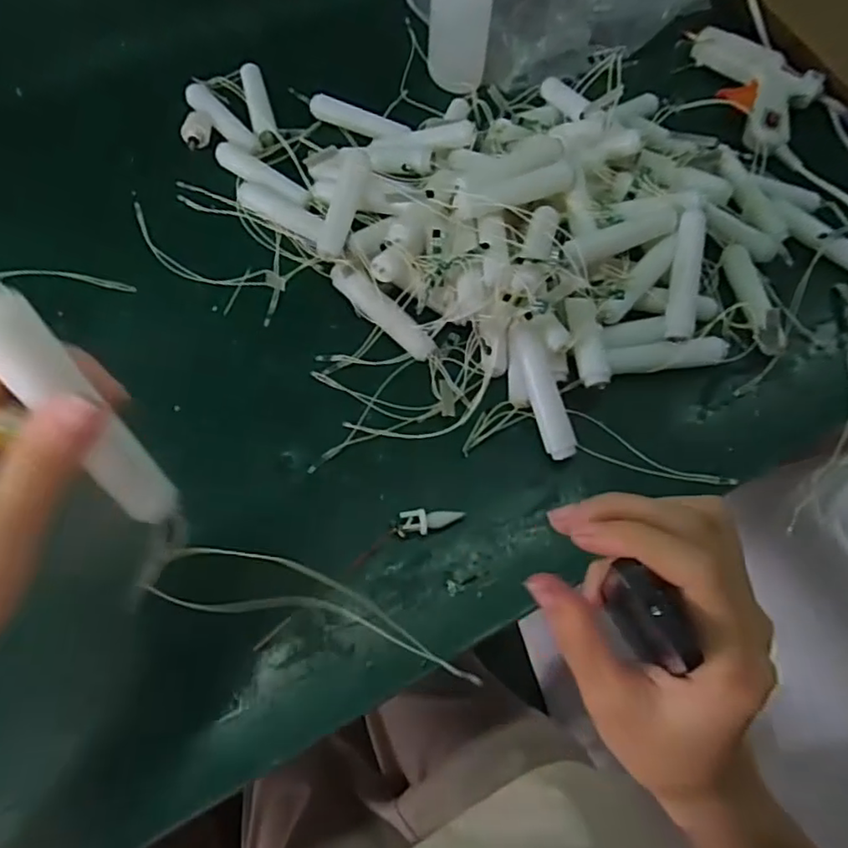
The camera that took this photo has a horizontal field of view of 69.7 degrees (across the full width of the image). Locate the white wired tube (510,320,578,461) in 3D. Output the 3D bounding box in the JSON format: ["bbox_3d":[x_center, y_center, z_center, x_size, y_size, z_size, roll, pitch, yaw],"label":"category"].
[{"bbox_3d":[0.076,-0.022,0.378,0.021,0.016,0.087,-16,86,-11],"label":"white wired tube"}]

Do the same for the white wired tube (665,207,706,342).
[{"bbox_3d":[0.174,-0.101,0.404,0.016,0.014,0.091,9,84,0],"label":"white wired tube"}]

